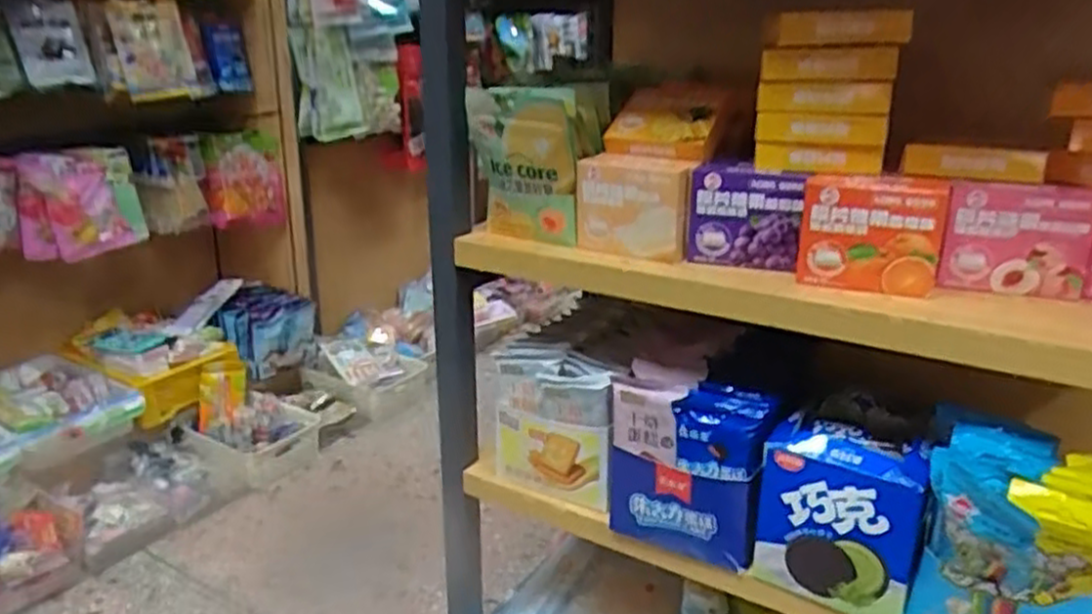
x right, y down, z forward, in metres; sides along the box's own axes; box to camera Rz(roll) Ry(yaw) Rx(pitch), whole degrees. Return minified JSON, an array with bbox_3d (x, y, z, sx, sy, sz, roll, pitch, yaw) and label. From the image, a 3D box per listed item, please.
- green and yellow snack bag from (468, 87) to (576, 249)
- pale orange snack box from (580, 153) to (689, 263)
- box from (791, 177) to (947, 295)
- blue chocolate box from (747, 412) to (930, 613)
[{"bbox_3d":[-0.020,-0.123,0.687,0.102,0.146,0.031,11,48,18],"label":"green and yellow snack bag"},{"bbox_3d":[0.073,-0.084,0.660,0.095,0.078,0.032,7,21,19],"label":"pale orange snack box"},{"bbox_3d":[0.240,-0.053,0.576,0.099,0.078,0.034,7,21,17],"label":"box"},{"bbox_3d":[0.236,0.163,0.624,0.115,0.130,0.068,12,23,29],"label":"blue chocolate box"}]

